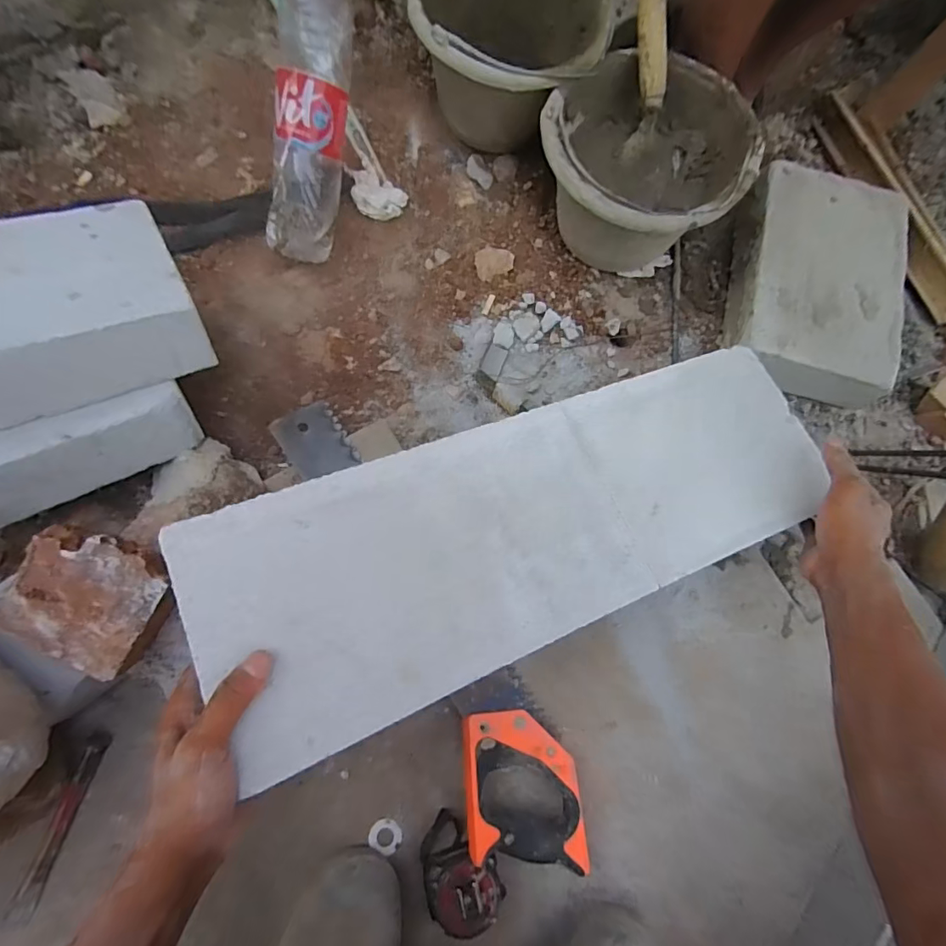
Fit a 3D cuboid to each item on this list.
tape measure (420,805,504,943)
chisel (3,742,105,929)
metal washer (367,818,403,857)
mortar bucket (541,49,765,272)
[{"bbox_3d":[-0.014,0.377,0.453,0.090,0.040,0.078,38,82,6],"label":"tape measure"},{"bbox_3d":[-0.373,0.323,0.434,0.015,0.021,0.145,17,81,2],"label":"chisel"},{"bbox_3d":[-0.085,0.352,0.468,0.032,0.004,0.029,37,66,0],"label":"metal washer"},{"bbox_3d":[0.215,-0.385,0.627,0.245,0.148,0.246,0,80,0],"label":"mortar bucket"}]

